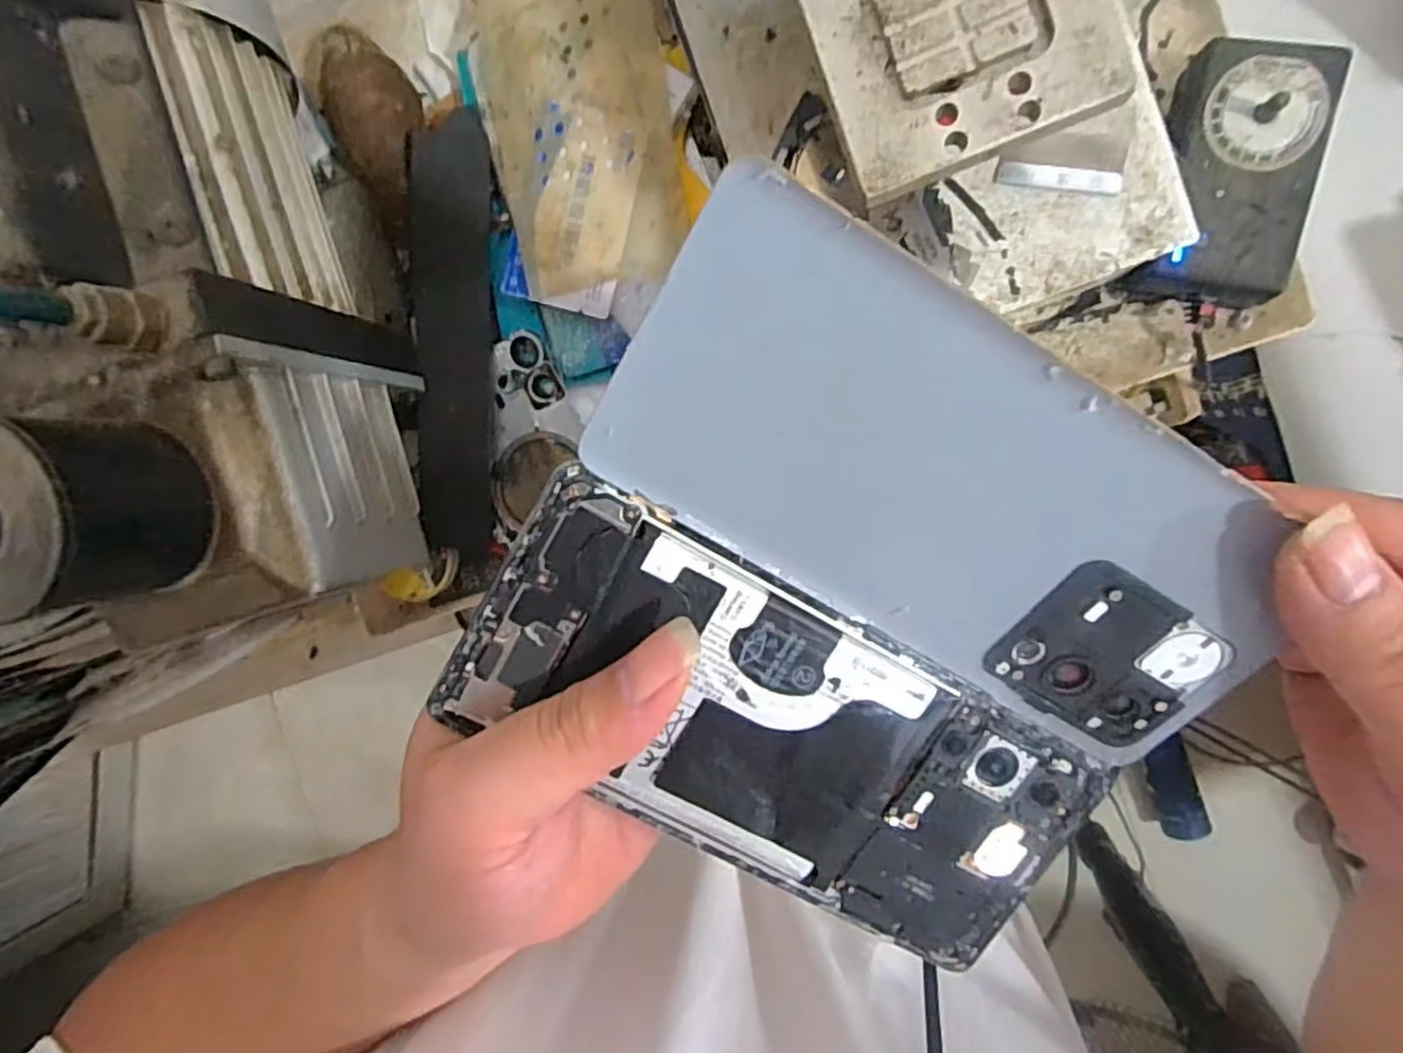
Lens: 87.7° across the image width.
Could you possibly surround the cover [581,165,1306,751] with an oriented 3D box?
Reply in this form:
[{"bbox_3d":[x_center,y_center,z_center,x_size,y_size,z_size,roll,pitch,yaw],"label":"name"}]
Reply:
[{"bbox_3d":[0.056,-0.003,0.160,0.157,0.006,0.073,29,119,-10],"label":"cover"}]

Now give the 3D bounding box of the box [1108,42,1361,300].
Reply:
[{"bbox_3d":[0.206,-0.136,0.289,0.053,0.033,0.089,11,95,7],"label":"box"}]

